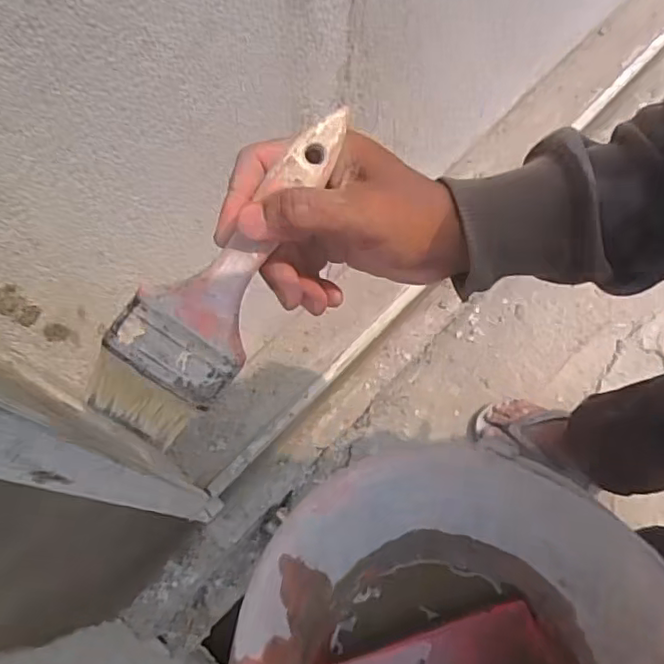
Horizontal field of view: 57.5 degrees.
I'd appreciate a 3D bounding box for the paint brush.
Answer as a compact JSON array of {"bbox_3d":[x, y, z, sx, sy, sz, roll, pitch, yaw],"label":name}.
[{"bbox_3d":[-0.048,-0.024,0.288,0.057,0.011,0.177,39,96,-14],"label":"paint brush"}]

